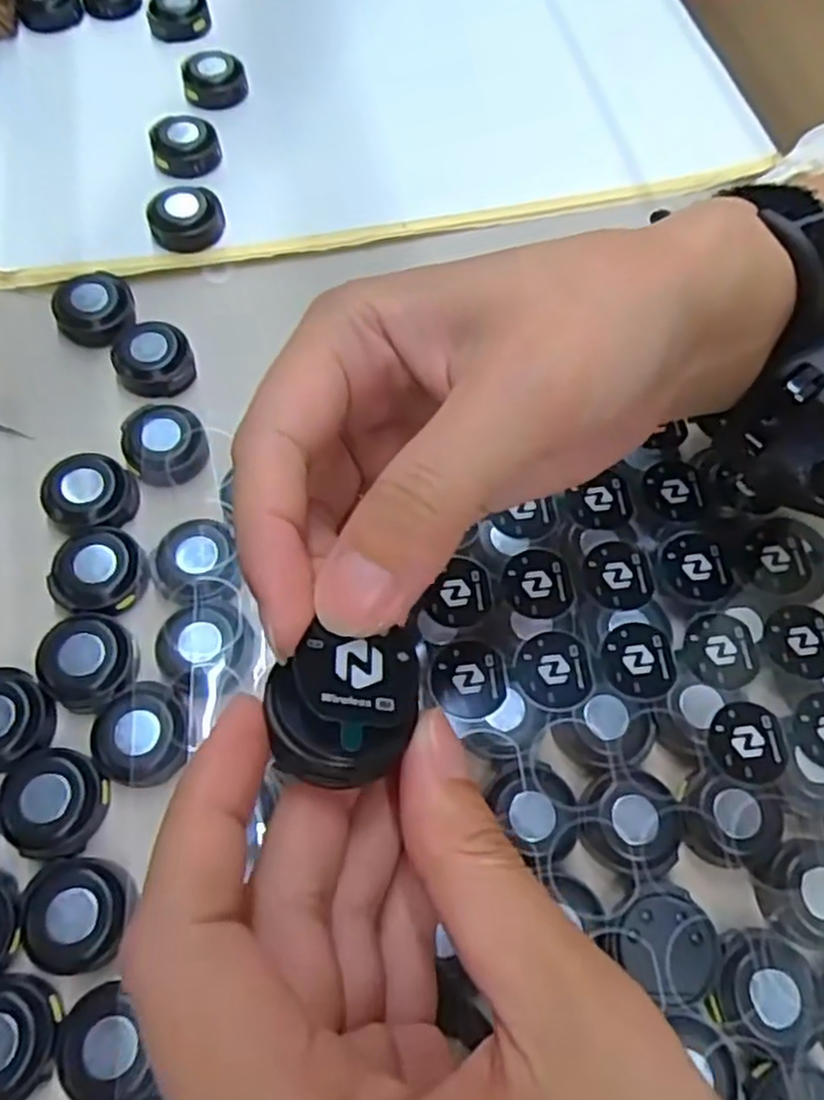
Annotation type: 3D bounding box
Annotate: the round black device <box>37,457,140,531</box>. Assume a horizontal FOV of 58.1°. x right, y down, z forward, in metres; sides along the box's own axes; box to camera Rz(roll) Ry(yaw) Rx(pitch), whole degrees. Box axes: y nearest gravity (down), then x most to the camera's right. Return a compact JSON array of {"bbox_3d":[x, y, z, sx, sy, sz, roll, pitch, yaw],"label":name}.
[{"bbox_3d":[-0.113,-0.021,0.260,0.030,0.010,0.027,-20,68,-10],"label":"round black device"}]

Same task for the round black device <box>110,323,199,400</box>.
[{"bbox_3d":[-0.100,-0.074,0.287,0.028,0.012,0.027,1,66,-1],"label":"round black device"}]

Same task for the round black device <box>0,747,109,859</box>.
[{"bbox_3d":[-0.108,0.074,0.220,0.032,0.007,0.029,34,69,13],"label":"round black device"}]

